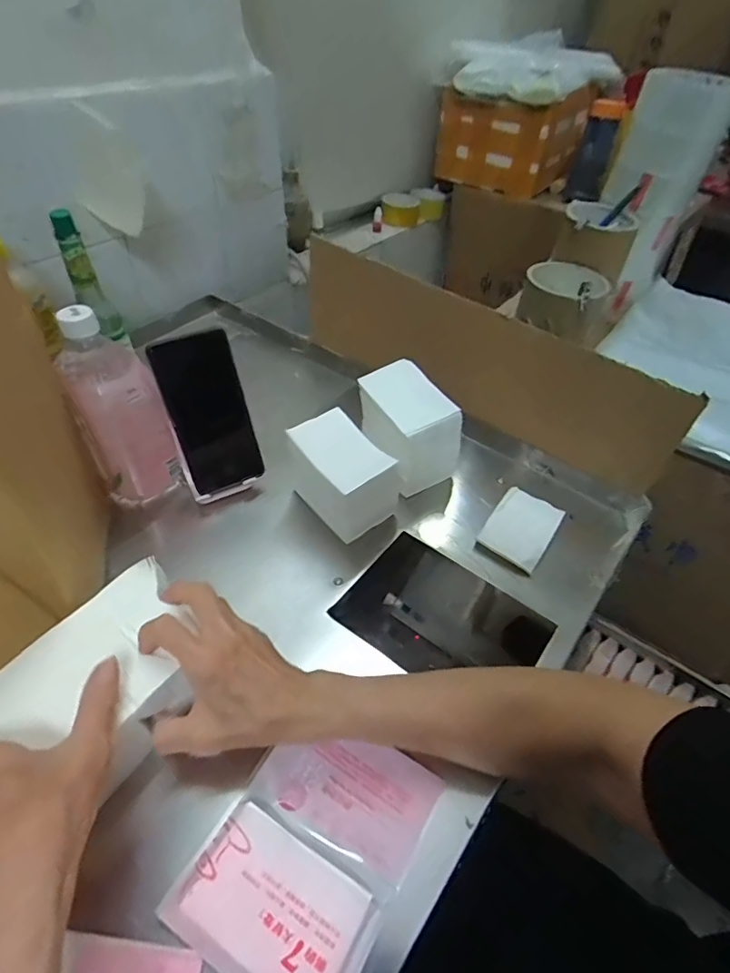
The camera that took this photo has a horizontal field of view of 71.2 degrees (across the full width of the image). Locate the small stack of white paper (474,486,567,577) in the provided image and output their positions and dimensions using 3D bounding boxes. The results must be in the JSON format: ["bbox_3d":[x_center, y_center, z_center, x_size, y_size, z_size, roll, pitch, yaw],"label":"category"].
[{"bbox_3d":[0.165,0.041,0.538,0.065,0.012,0.091,28,50,23],"label":"small stack of white paper"}]

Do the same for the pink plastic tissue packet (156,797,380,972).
[{"bbox_3d":[-0.055,0.262,0.315,0.117,0.016,0.077,25,49,21],"label":"pink plastic tissue packet"}]

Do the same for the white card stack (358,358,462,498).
[{"bbox_3d":[0.043,-0.061,0.570,0.075,0.106,0.106,-23,51,-23],"label":"white card stack"}]

